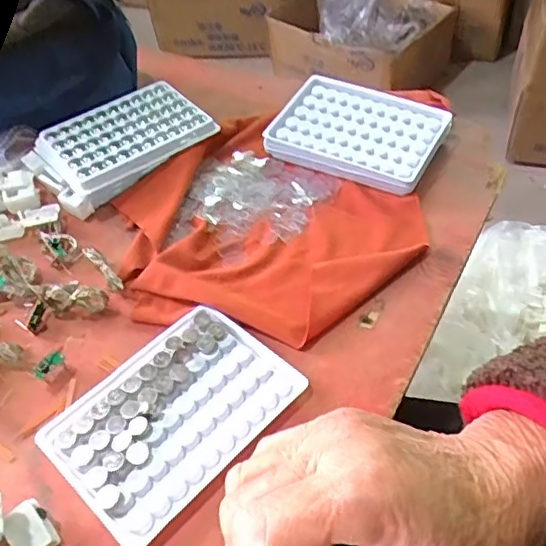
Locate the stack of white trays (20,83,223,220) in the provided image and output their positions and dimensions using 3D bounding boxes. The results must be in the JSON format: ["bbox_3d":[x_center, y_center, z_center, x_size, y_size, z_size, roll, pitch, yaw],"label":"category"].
[{"bbox_3d":[-0.130,-0.111,0.495,0.136,0.023,0.091,-34,55,-22],"label":"stack of white trays"}]

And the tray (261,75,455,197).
[{"bbox_3d":[0.071,-0.119,0.491,0.130,0.022,0.098,20,54,20],"label":"tray"}]

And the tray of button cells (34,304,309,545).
[{"bbox_3d":[-0.058,0.078,0.338,0.098,0.010,0.130,34,60,28],"label":"tray of button cells"}]

